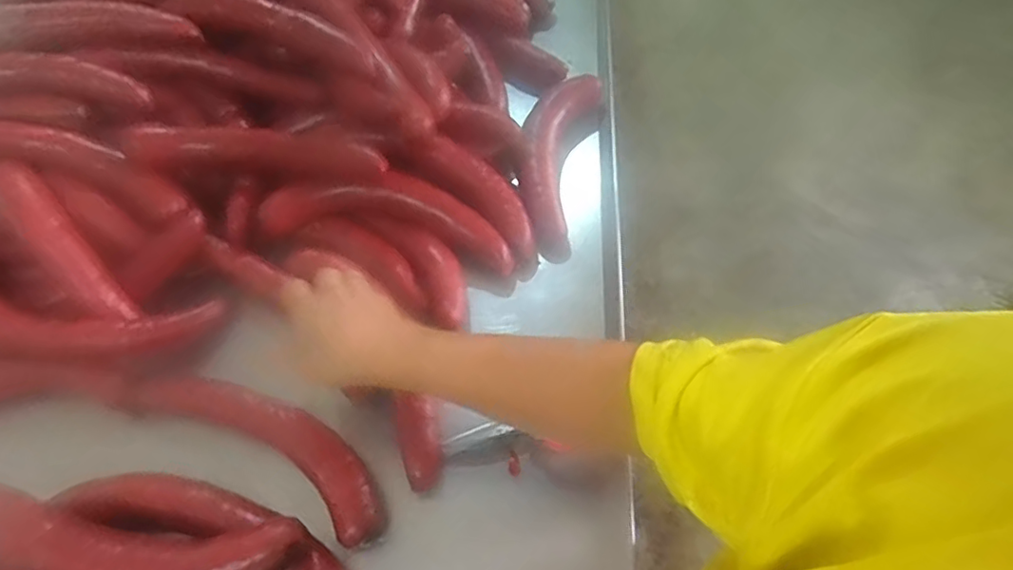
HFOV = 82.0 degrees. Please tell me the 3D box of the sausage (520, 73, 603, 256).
[{"bbox_3d":[0.056,-0.146,0.628,0.072,0.044,0.233,11,59,11],"label":"sausage"}]

